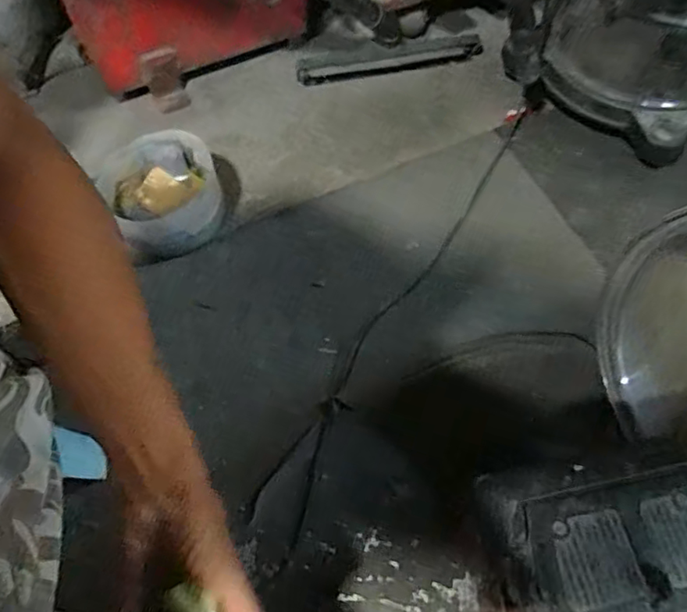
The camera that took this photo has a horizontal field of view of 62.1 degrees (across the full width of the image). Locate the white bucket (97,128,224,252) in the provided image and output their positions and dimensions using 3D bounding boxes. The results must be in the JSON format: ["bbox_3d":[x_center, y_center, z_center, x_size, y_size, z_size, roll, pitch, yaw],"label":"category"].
[{"bbox_3d":[-0.246,-0.149,0.774,0.147,0.071,0.157,0,62,0],"label":"white bucket"}]

